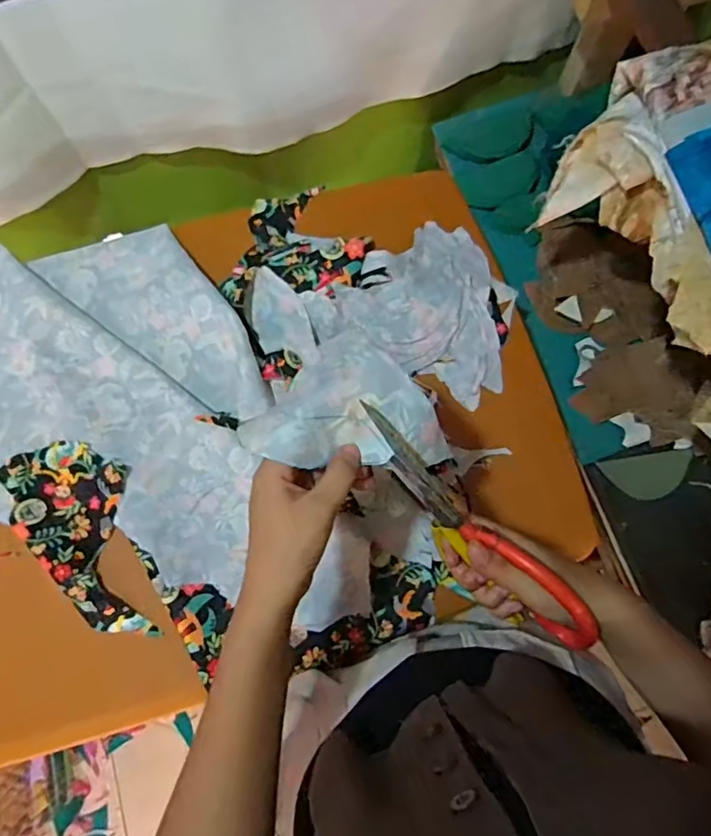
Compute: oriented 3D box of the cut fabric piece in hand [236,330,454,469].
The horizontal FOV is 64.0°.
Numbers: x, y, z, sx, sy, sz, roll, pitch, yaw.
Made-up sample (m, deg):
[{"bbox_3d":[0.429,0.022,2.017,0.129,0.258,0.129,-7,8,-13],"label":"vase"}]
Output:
[{"bbox_3d":[-0.006,-0.012,0.381,0.132,0.041,0.085,-4,77,-2],"label":"cut fabric piece in hand"}]

